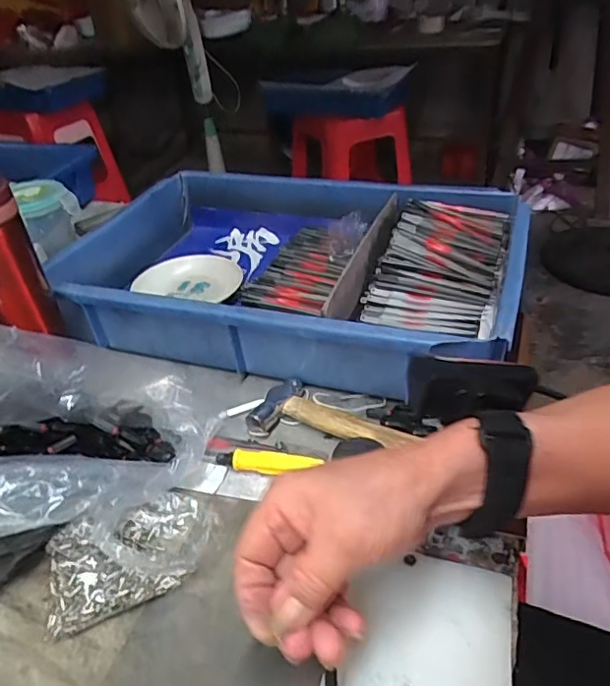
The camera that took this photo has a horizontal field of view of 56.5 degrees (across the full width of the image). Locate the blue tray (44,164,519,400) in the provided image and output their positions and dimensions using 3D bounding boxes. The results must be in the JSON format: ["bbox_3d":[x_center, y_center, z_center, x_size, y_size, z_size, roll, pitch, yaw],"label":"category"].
[{"bbox_3d":[-0.018,-0.078,0.583,0.432,0.082,0.290,8,37,18],"label":"blue tray"}]

